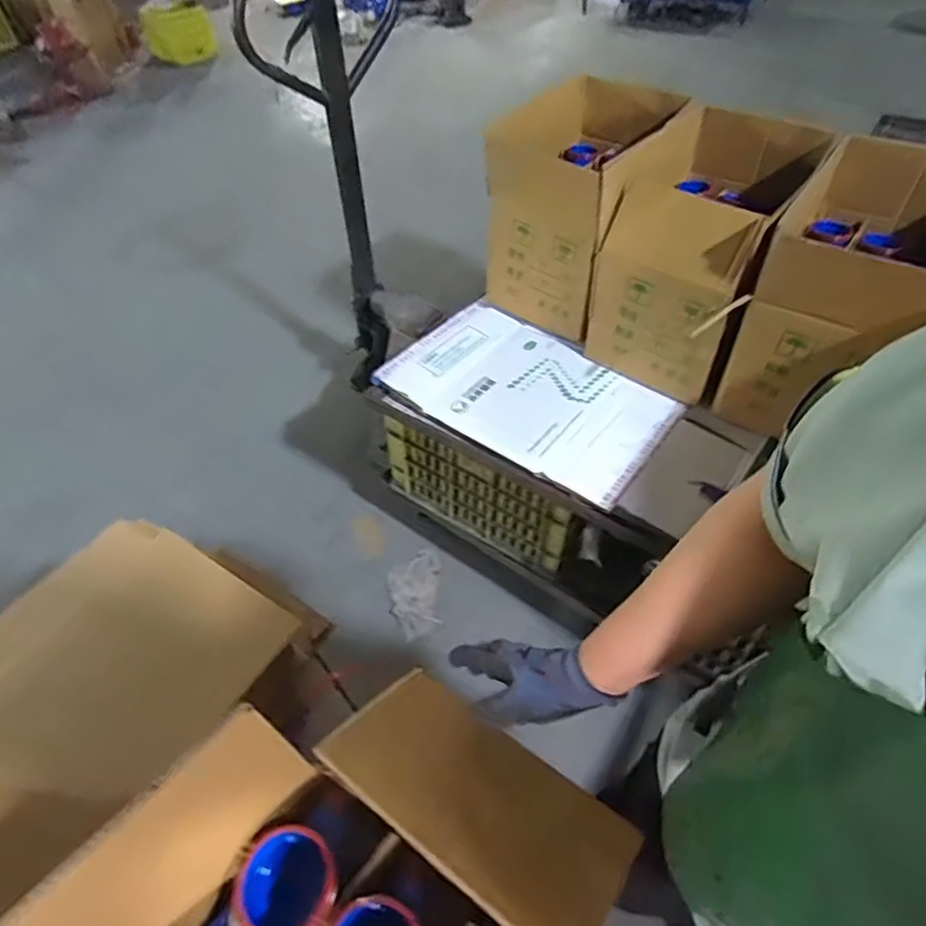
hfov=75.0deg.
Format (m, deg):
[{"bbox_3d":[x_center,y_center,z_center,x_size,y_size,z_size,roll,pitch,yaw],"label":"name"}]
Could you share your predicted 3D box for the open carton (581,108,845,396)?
[{"bbox_3d":[0.482,-0.436,1.247,0.305,0.426,0.455,28,58,25],"label":"open carton"}]

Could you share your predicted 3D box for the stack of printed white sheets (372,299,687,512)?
[{"bbox_3d":[0.147,-0.163,1.302,0.572,0.026,0.375,29,58,23],"label":"stack of printed white sheets"}]

